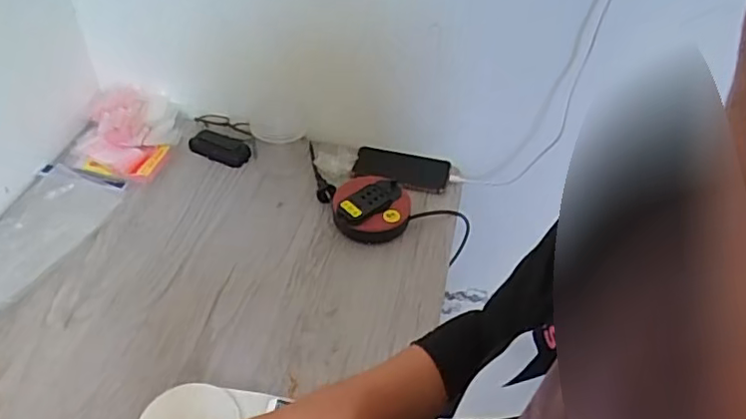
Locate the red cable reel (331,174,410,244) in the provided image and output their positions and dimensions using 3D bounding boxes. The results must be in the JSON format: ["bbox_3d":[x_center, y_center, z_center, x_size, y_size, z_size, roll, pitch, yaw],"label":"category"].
[{"bbox_3d":[-0.002,-0.002,0.929,0.115,0.059,0.121,4,45,-4],"label":"red cable reel"}]

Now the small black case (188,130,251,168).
[{"bbox_3d":[-0.265,-0.107,1.042,0.110,0.021,0.060,21,46,14],"label":"small black case"}]

